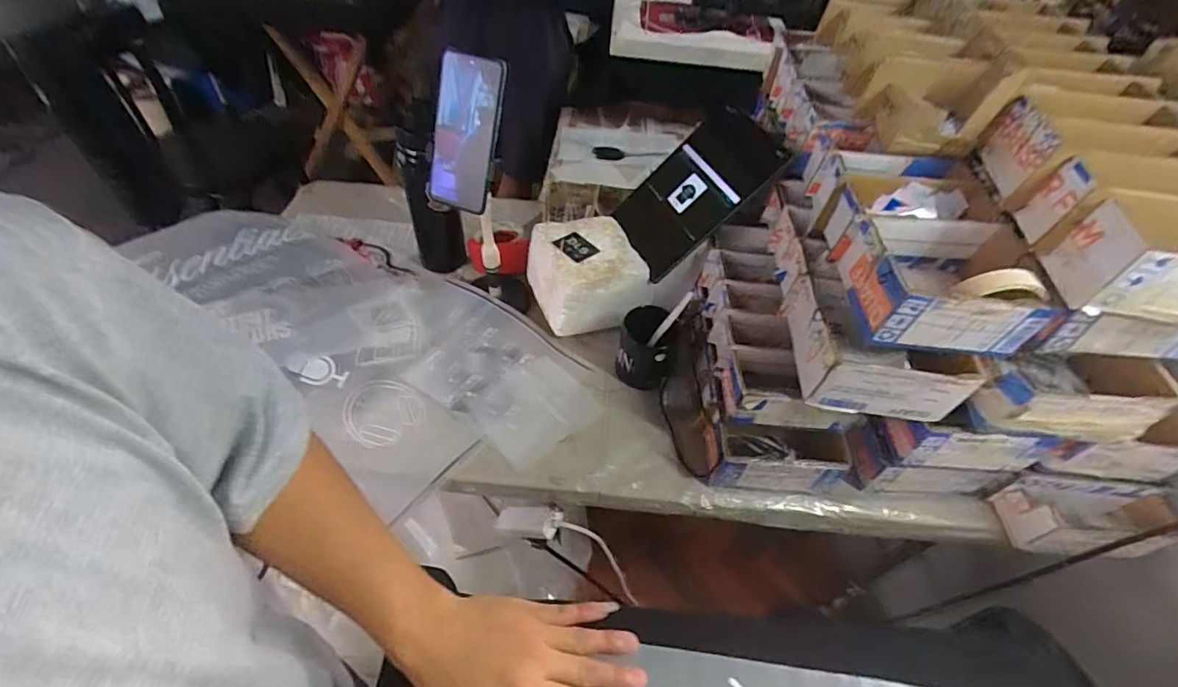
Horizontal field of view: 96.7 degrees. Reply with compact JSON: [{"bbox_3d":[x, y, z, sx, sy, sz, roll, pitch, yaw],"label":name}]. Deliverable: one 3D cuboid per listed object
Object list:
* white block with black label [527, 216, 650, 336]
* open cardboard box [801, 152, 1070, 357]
[{"bbox_3d":[-0.007,-0.105,0.819,0.143,0.126,0.145,-17,54,-20],"label":"white block with black label"},{"bbox_3d":[0.366,-0.110,0.574,0.176,0.082,0.245,5,50,-3],"label":"open cardboard box"}]

